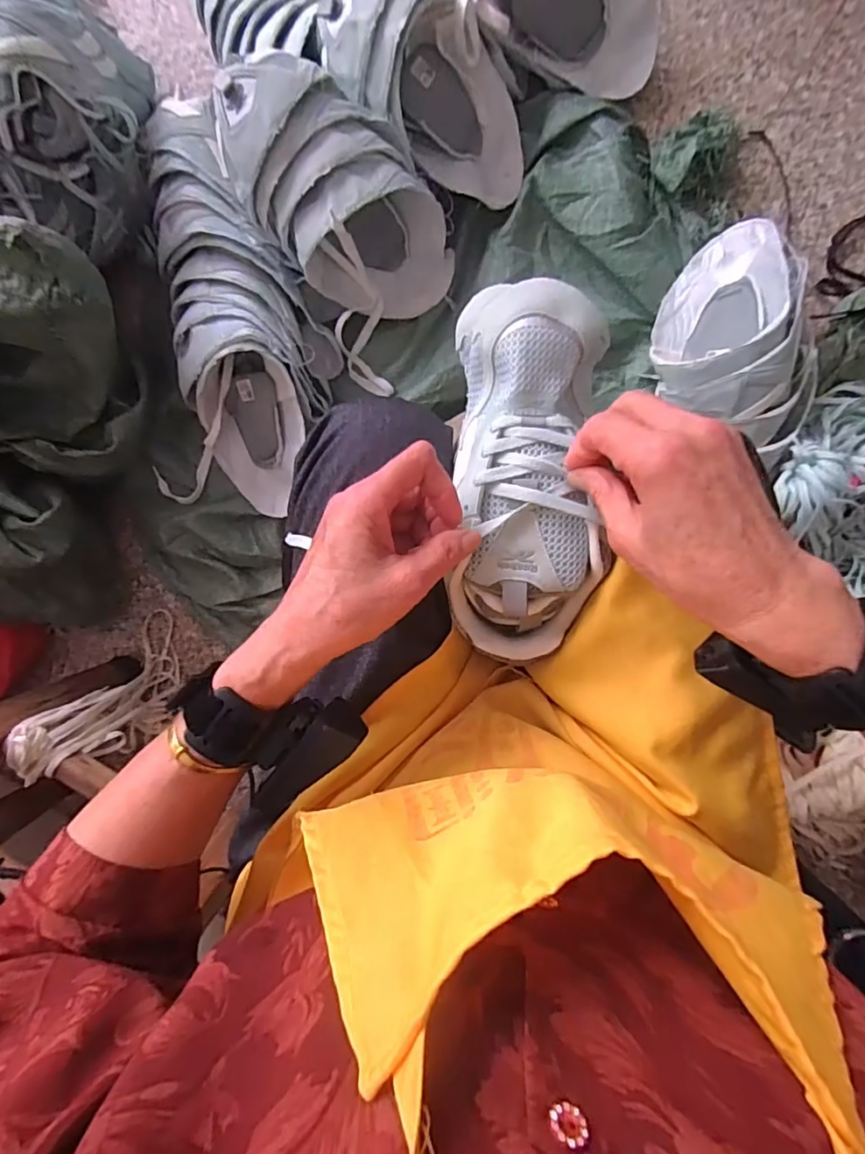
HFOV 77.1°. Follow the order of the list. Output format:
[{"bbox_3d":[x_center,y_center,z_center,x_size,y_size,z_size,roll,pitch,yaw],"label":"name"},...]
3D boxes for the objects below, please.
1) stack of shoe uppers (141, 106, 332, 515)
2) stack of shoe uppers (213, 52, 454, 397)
[{"bbox_3d":[-0.262,-0.327,0.687,0.228,0.133,0.460,0,110,4],"label":"stack of shoe uppers"},{"bbox_3d":[-0.090,-0.413,0.644,0.193,0.218,0.255,-29,92,6],"label":"stack of shoe uppers"}]

